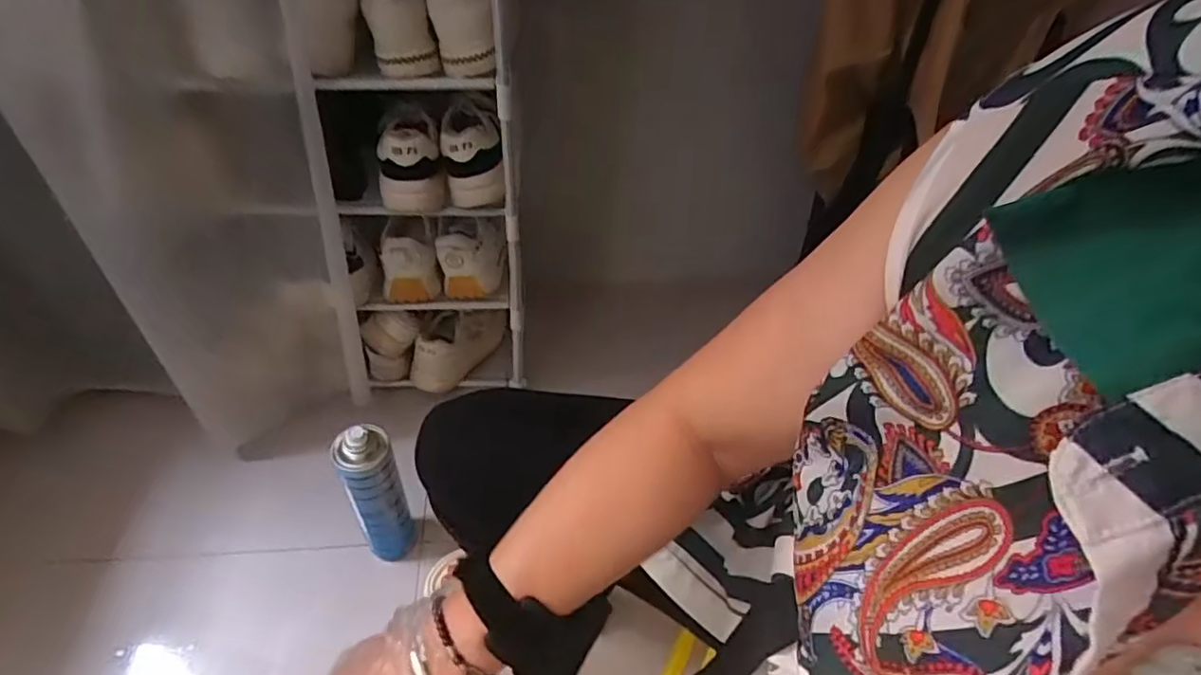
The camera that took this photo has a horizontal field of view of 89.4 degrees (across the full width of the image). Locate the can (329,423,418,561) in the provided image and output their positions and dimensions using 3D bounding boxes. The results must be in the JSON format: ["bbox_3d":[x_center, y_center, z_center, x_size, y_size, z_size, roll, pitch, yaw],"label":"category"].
[{"bbox_3d":[-0.271,0.198,0.744,0.059,0.250,0.053,-18,51,-22],"label":"can"}]

